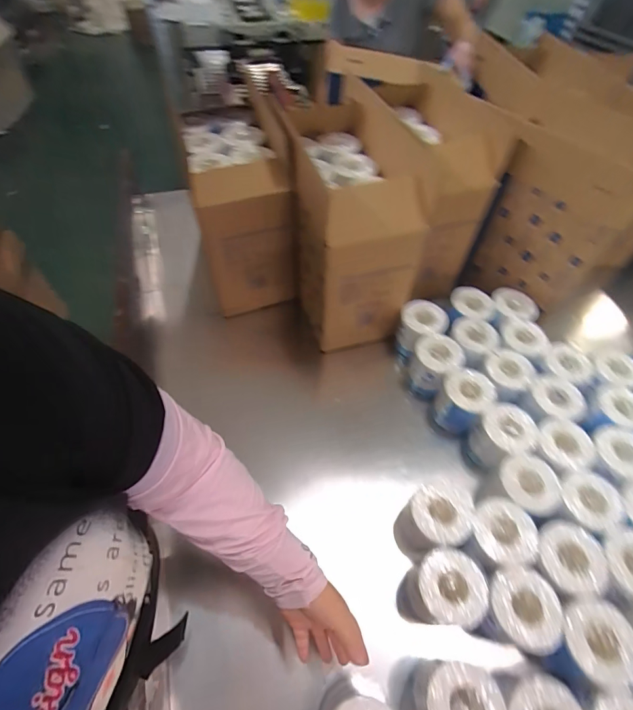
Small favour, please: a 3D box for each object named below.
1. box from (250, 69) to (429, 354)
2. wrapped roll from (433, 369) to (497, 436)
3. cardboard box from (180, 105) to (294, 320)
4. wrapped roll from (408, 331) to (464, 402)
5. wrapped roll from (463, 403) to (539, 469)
[{"bbox_3d":[0.059,-0.295,0.879,0.223,0.377,0.393,-12,56,-10],"label":"box"},{"bbox_3d":[0.309,0.101,0.793,0.094,0.137,0.102,1,55,-1],"label":"wrapped roll"},{"bbox_3d":[-0.202,-0.367,0.961,0.204,0.340,0.364,-13,56,-11],"label":"cardboard box"},{"bbox_3d":[0.265,0.029,0.853,0.097,0.125,0.101,1,55,-1],"label":"wrapped roll"},{"bbox_3d":[0.365,0.173,0.752,0.096,0.127,0.091,1,55,-1],"label":"wrapped roll"}]

